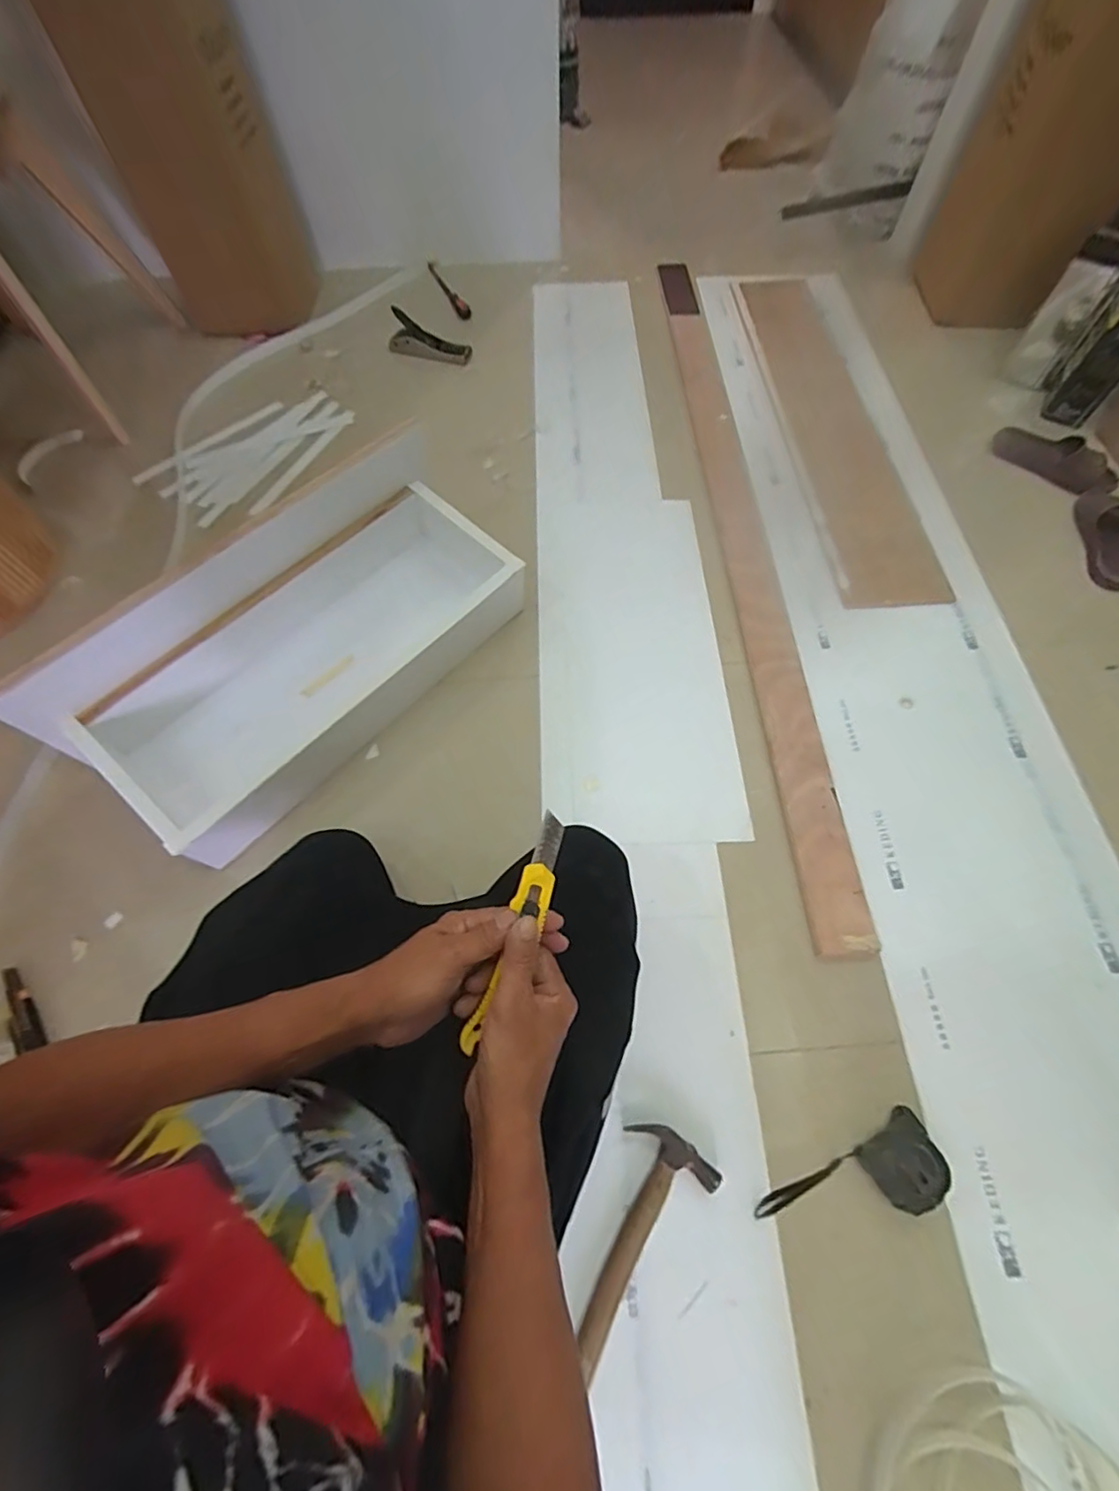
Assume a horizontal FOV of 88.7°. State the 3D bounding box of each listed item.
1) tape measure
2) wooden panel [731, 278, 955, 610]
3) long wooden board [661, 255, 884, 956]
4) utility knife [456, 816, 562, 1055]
[{"bbox_3d":[0.341,0.510,0.648,0.213,0.043,0.081,-25,66,-11],"label":"tape measure"},{"bbox_3d":[0.610,-0.748,1.299,0.237,0.019,1.111,-4,63,-2],"label":"wooden panel"},{"bbox_3d":[0.357,-0.457,1.141,0.091,0.031,1.698,-3,64,-1],"label":"long wooden board"},{"bbox_3d":[-0.033,0.143,0.437,0.026,0.013,0.184,22,82,11],"label":"utility knife"}]

